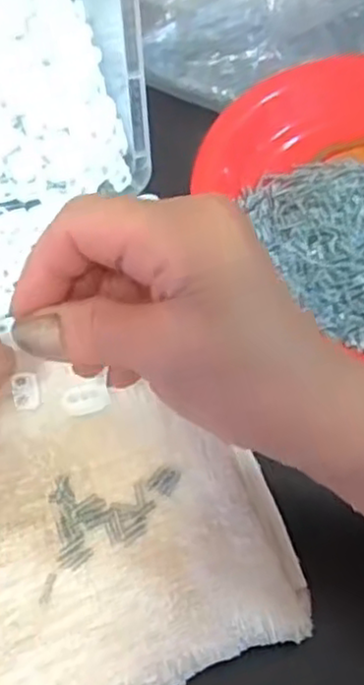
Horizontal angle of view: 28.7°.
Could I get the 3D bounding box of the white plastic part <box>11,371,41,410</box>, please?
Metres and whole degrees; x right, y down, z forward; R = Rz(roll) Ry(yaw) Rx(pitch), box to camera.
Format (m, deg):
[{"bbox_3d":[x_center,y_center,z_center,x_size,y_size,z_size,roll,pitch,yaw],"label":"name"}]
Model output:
[{"bbox_3d":[-0.072,0.022,0.329,0.012,0.004,0.019,-13,60,-10],"label":"white plastic part"}]

